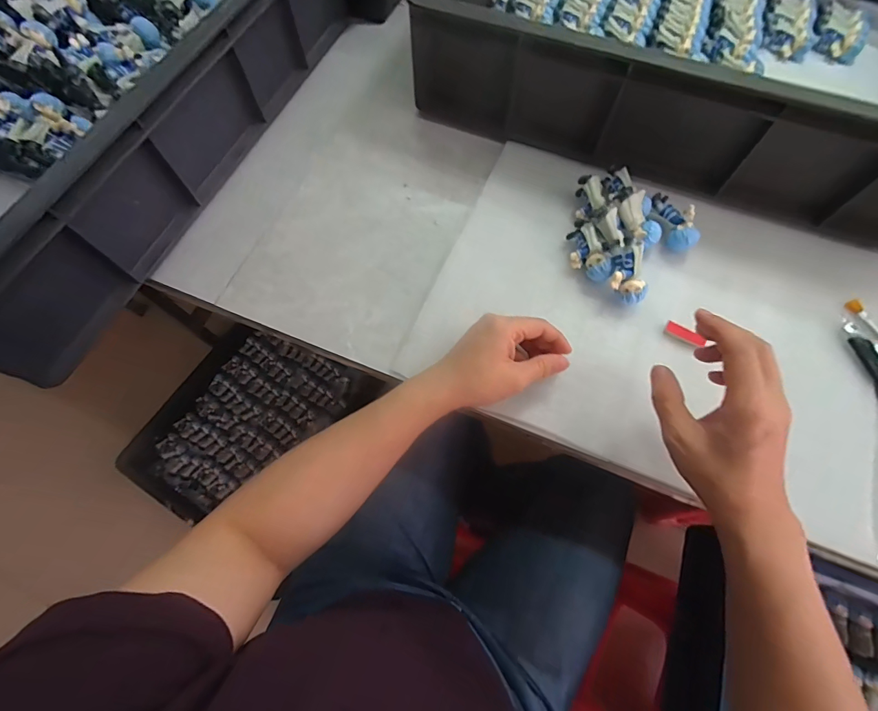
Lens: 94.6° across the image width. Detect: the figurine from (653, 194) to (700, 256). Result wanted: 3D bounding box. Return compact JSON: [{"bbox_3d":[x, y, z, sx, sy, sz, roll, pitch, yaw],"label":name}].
[{"bbox_3d":[0.237,-0.134,0.411,0.023,0.036,0.064,-14,69,-5],"label":"figurine"}]

